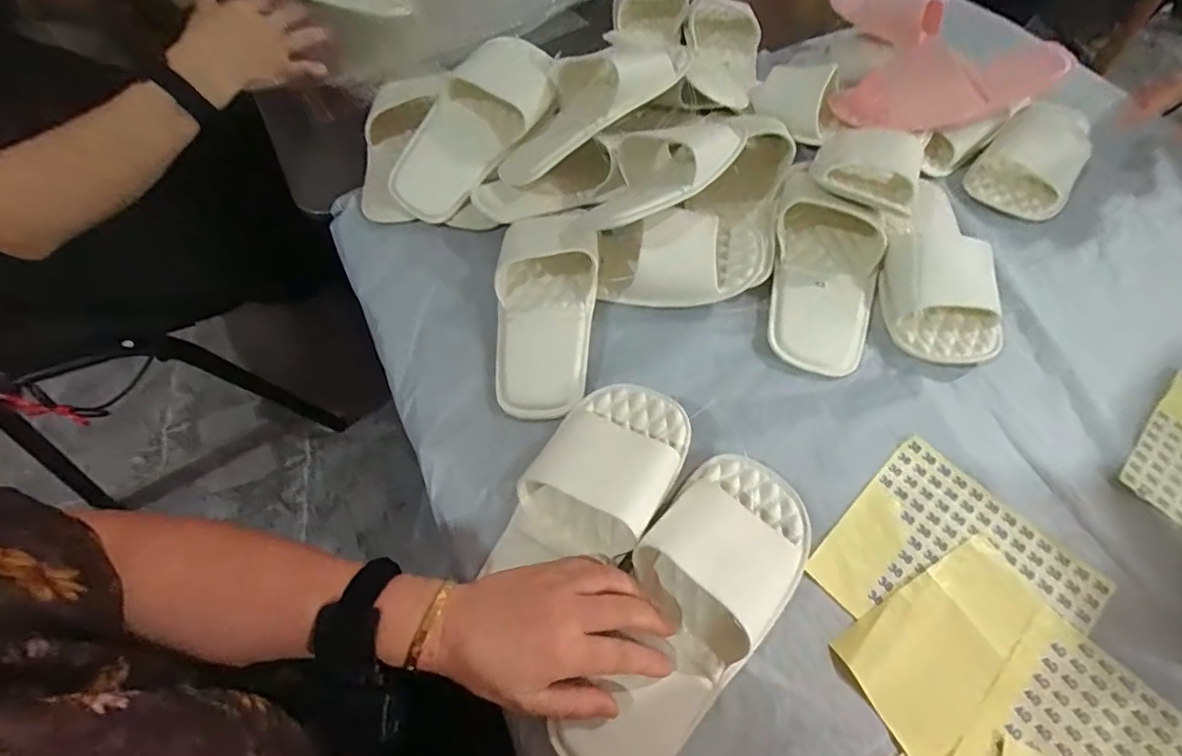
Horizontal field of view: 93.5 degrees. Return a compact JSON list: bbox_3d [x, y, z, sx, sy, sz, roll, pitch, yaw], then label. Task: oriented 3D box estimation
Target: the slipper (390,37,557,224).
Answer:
[{"bbox_3d":[-0.120,-0.273,0.598,0.097,0.063,0.234,32,81,16],"label":"slipper"}]

